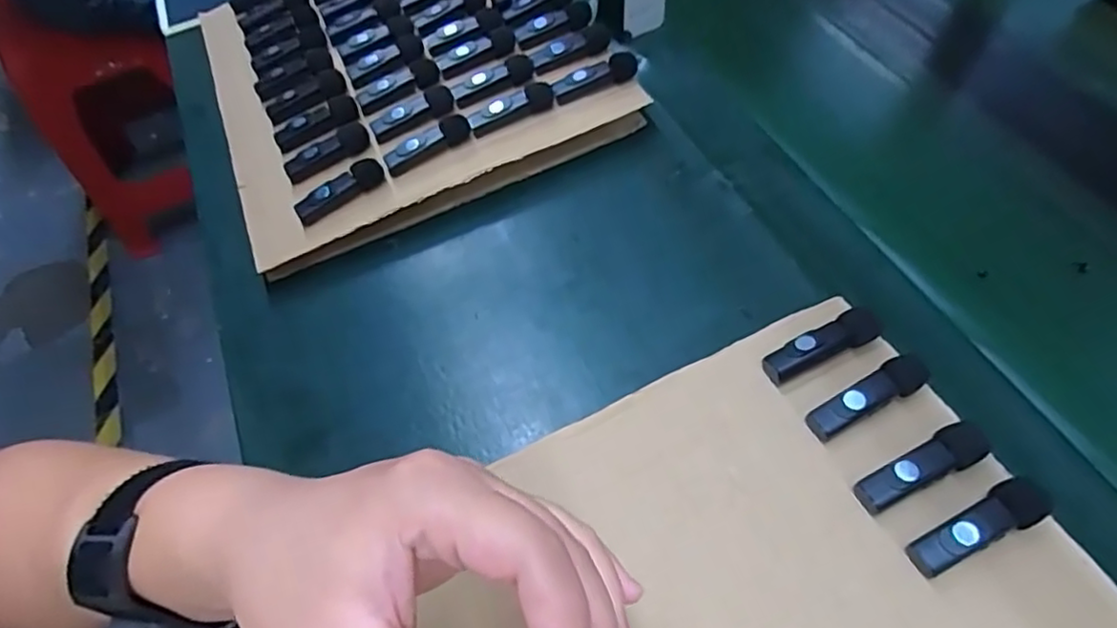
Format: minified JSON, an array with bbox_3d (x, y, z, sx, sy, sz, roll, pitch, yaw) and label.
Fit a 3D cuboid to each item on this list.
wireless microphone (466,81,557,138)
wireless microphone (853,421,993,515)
[{"bbox_3d":[-0.034,-0.149,0.458,0.062,0.017,0.015,-29,59,-14],"label":"wireless microphone"},{"bbox_3d":[0.169,0.071,0.294,0.064,0.016,0.018,-24,58,-11],"label":"wireless microphone"}]

